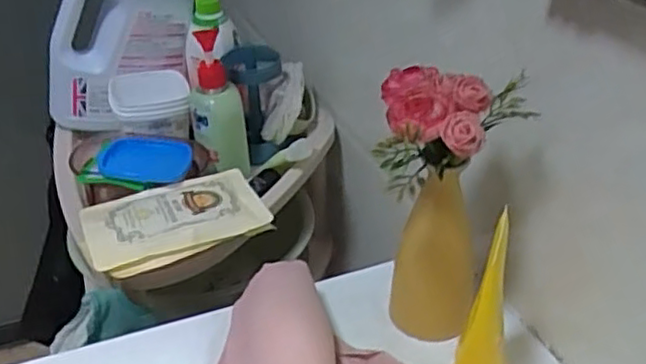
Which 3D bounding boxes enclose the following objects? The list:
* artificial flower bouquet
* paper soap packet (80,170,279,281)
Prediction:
[{"bbox_3d":[0.088,-0.035,0.477,0.106,0.078,0.073,11,35,14],"label":"artificial flower bouquet"},{"bbox_3d":[-0.147,0.037,0.674,0.170,0.024,0.118,-14,37,-21],"label":"paper soap packet"}]

